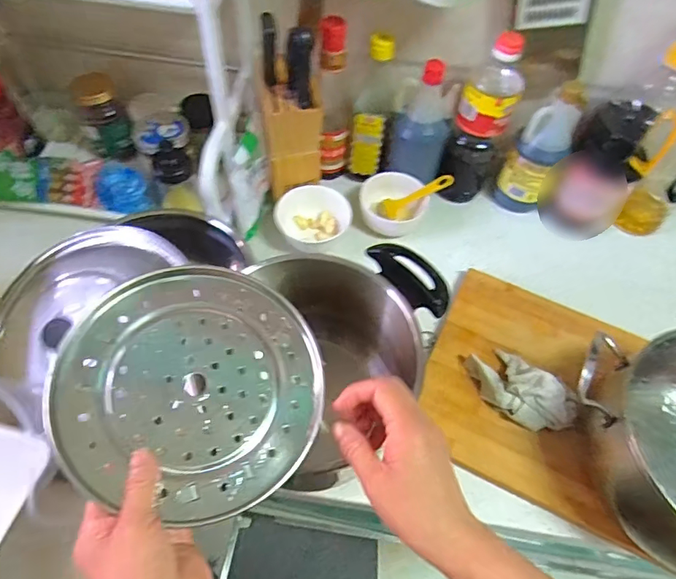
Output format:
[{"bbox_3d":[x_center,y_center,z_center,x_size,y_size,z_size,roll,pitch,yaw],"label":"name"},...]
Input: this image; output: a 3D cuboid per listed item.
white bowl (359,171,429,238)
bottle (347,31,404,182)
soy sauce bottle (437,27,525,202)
[{"bbox_3d":[0.092,-0.138,0.756,0.104,0.054,0.089,-29,64,-20],"label":"white bowl"},{"bbox_3d":[0.054,-0.283,0.754,0.073,0.233,0.082,2,58,-3],"label":"bottle"},{"bbox_3d":[0.215,-0.246,0.724,0.082,0.262,0.067,19,58,8],"label":"soy sauce bottle"}]

